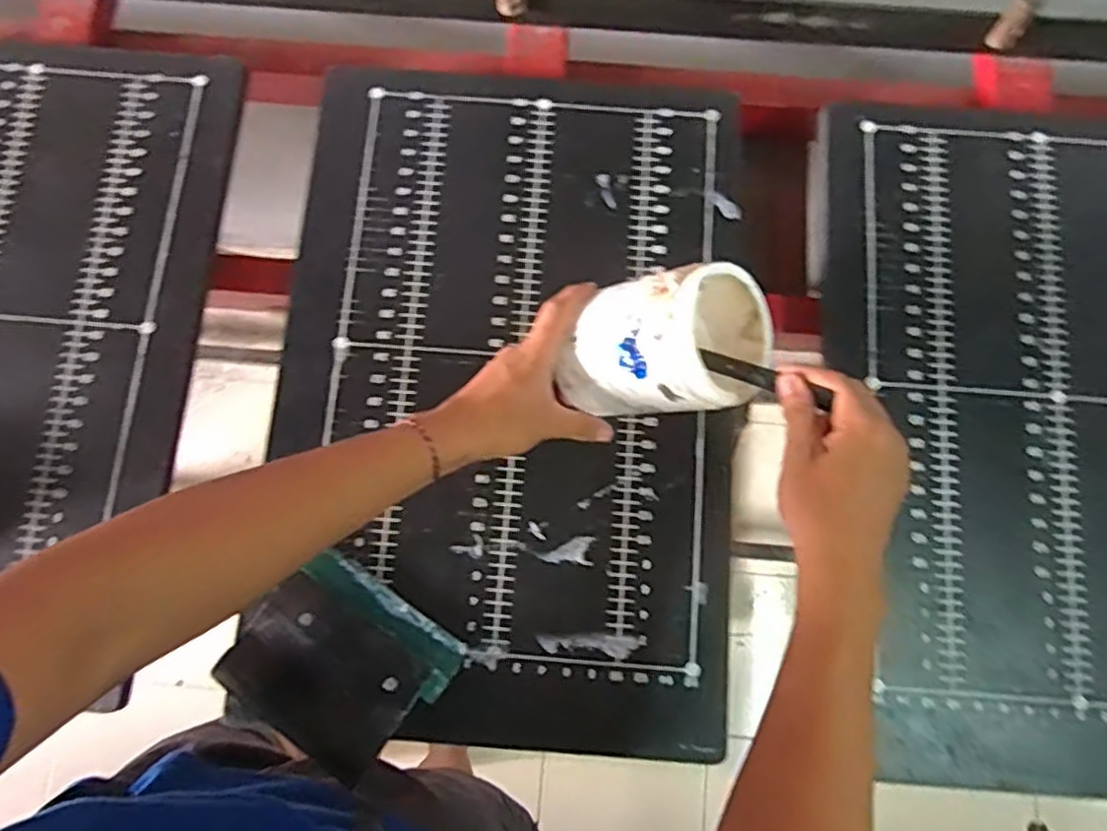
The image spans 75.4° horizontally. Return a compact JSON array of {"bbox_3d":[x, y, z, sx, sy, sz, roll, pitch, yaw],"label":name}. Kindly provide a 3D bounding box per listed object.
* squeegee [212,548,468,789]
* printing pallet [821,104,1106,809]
[{"bbox_3d":[-0.170,0.197,0.562,0.154,0.024,0.135,34,80,7],"label":"squeegee"},{"bbox_3d":[0.457,0.007,0.624,0.407,0.030,0.591,4,77,0],"label":"printing pallet"}]

